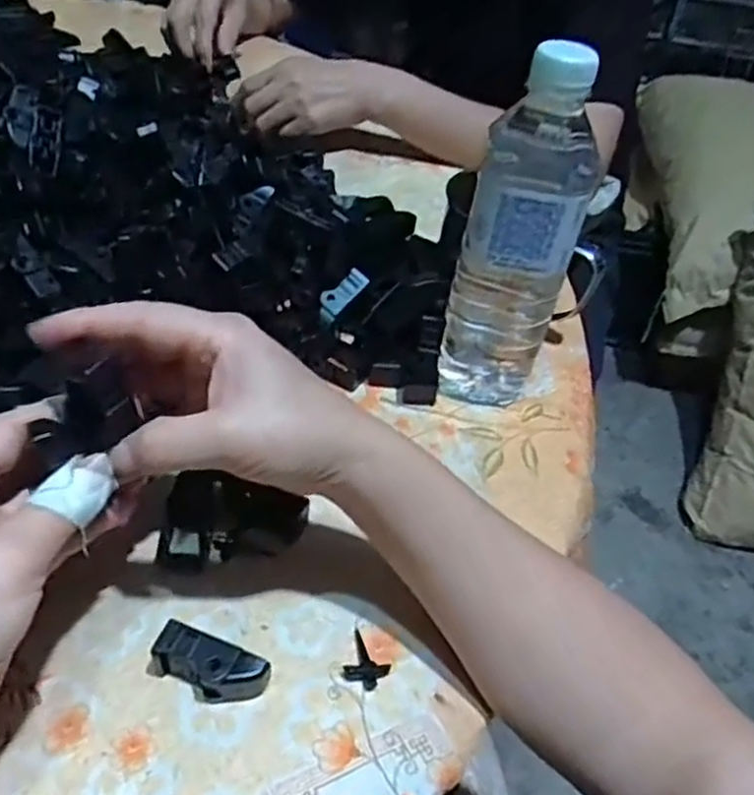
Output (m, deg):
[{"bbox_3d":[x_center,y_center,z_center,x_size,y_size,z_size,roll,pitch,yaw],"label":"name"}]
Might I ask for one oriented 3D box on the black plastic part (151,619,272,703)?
[{"bbox_3d":[-0.072,0.118,0.321,0.048,0.022,0.018,18,46,10],"label":"black plastic part"}]

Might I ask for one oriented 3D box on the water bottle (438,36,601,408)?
[{"bbox_3d":[0.080,-0.085,0.422,0.063,0.205,0.052,15,45,8],"label":"water bottle"}]

